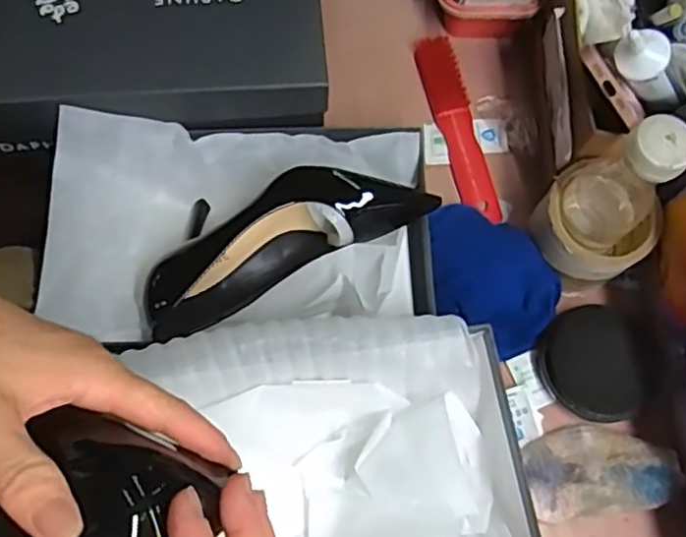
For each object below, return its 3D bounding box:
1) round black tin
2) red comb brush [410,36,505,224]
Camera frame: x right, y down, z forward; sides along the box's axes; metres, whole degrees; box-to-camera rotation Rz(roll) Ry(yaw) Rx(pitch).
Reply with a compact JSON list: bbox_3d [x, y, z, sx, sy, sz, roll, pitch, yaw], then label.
[{"bbox_3d":[0.208,0.074,0.553,0.088,0.022,0.089,0,72,-1],"label":"round black tin"},{"bbox_3d":[0.107,-0.132,0.641,0.034,0.018,0.190,-13,72,-5],"label":"red comb brush"}]

